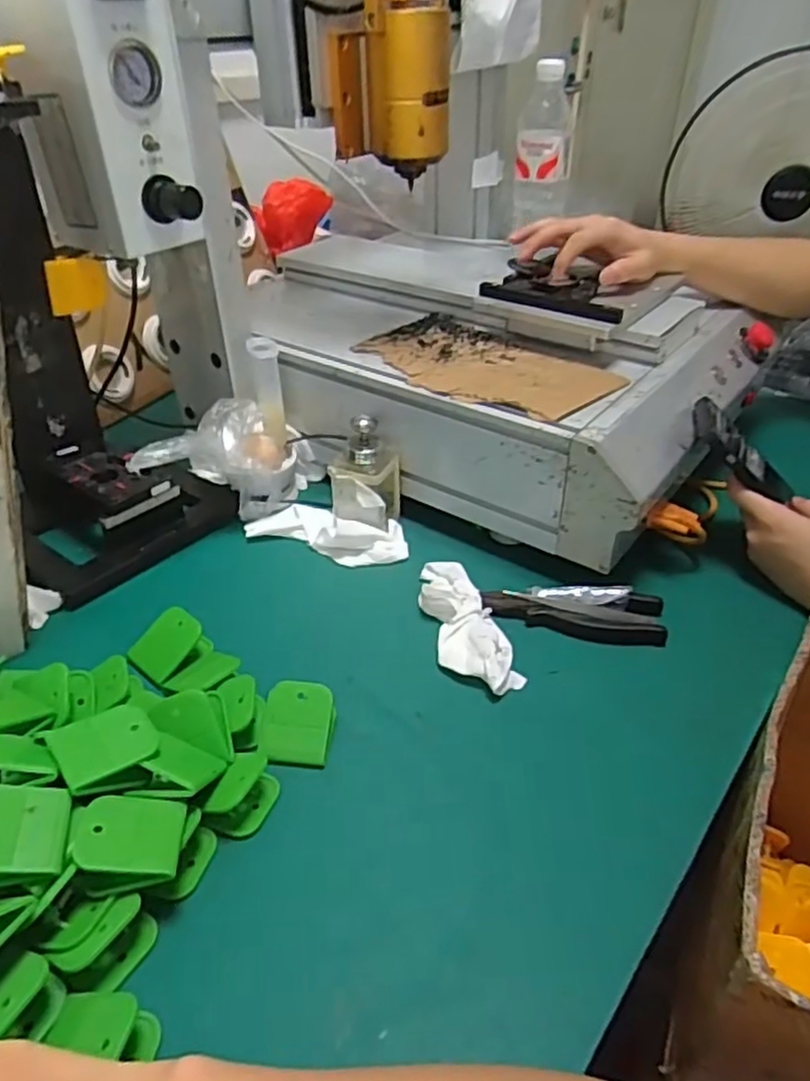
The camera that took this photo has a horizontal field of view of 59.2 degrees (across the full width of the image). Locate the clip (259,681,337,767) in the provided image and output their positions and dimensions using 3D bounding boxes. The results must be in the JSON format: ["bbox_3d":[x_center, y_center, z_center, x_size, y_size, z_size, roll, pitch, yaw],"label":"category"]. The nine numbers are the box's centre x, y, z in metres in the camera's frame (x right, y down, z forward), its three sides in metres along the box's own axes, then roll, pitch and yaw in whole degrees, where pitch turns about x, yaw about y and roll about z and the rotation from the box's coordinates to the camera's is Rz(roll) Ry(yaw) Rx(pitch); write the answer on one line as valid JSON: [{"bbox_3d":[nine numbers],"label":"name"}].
[{"bbox_3d":[-0.075,0.129,0.498,0.047,0.029,0.052,3,36,3],"label":"clip"}]

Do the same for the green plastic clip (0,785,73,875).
[{"bbox_3d":[-0.213,0.159,0.386,0.055,0.016,0.047,13,40,-22],"label":"green plastic clip"}]

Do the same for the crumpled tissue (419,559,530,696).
[{"bbox_3d":[0.046,0.063,0.589,0.055,0.020,0.155,-10,38,-13],"label":"crumpled tissue"}]

